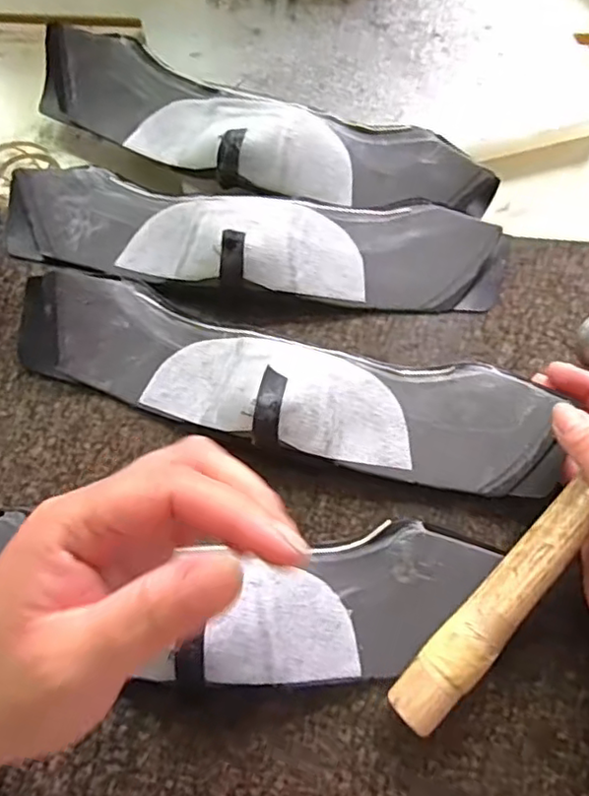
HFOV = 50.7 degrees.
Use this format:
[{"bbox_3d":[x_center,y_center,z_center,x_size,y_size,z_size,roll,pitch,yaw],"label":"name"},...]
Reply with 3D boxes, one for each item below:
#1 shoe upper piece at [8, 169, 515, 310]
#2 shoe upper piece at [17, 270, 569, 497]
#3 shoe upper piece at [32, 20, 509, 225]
[{"bbox_3d":[-0.028,-0.102,0.392,0.314,0.027,0.073,7,72,4],"label":"shoe upper piece"},{"bbox_3d":[-0.008,-0.009,0.354,0.308,0.029,0.074,15,72,7],"label":"shoe upper piece"},{"bbox_3d":[-0.026,-0.174,0.411,0.308,0.027,0.079,20,73,8],"label":"shoe upper piece"}]

